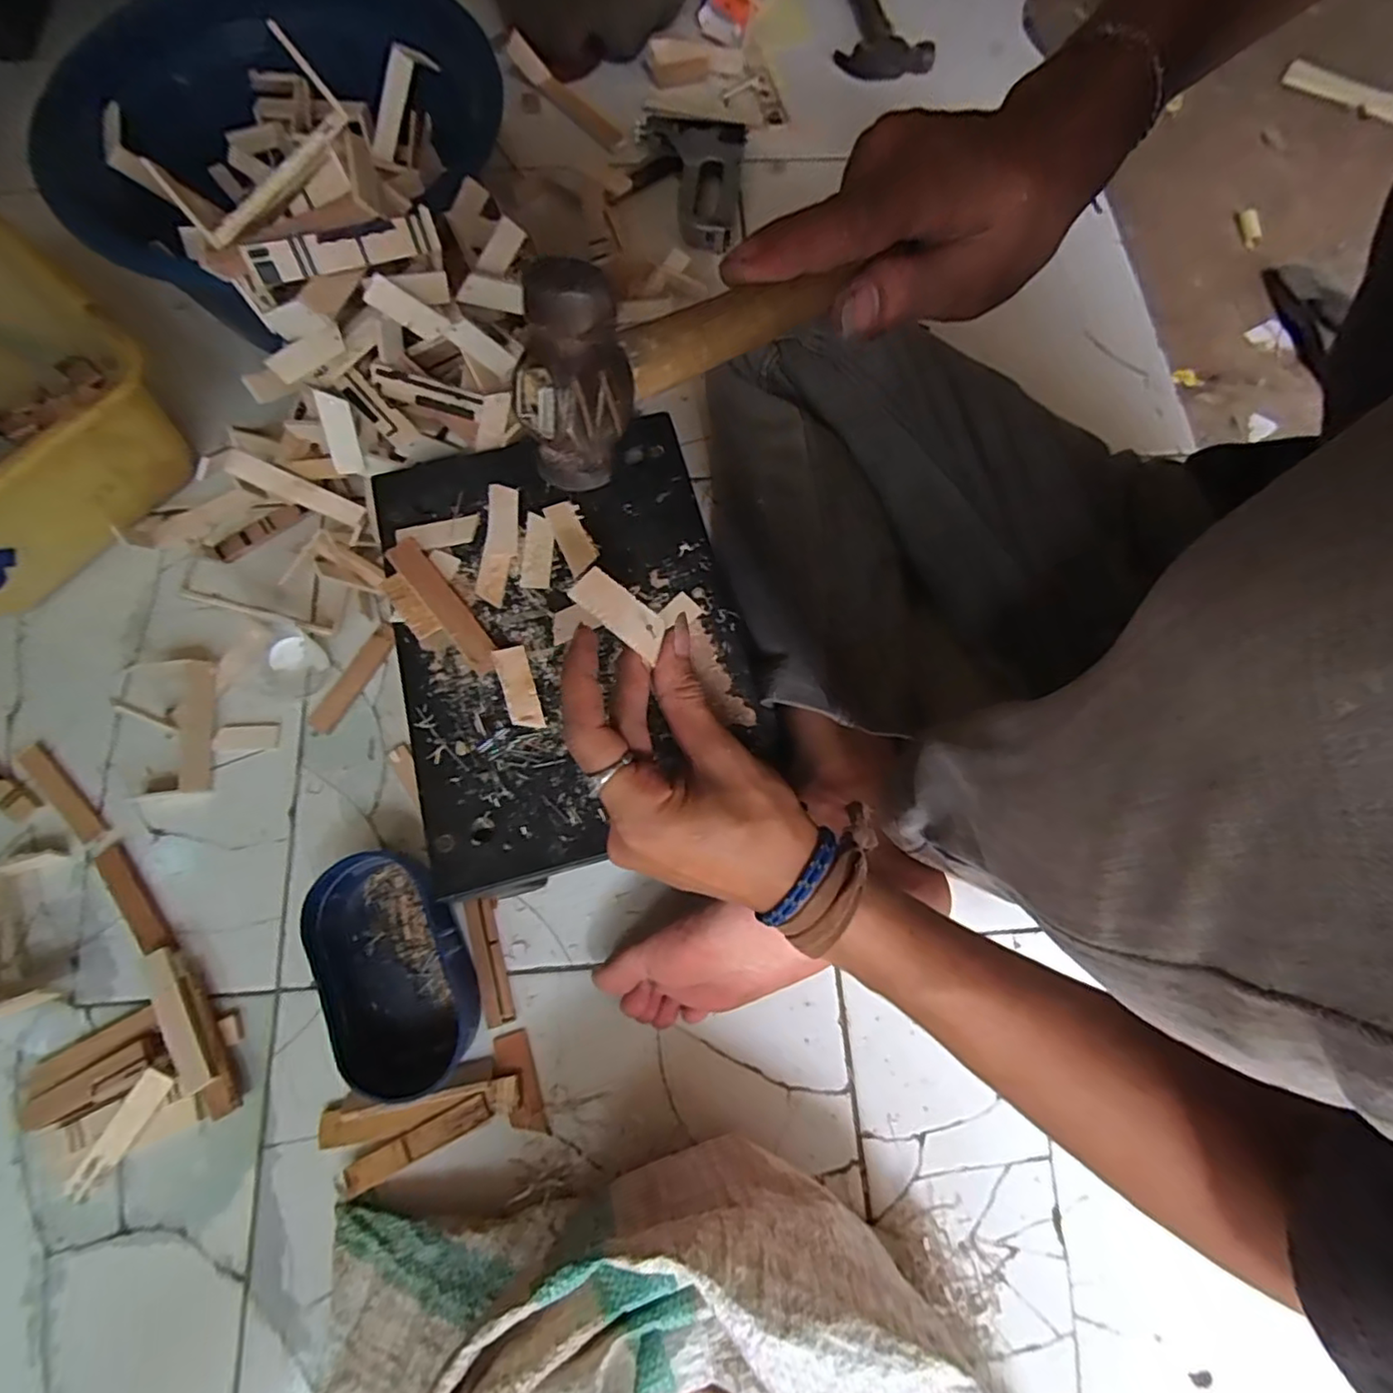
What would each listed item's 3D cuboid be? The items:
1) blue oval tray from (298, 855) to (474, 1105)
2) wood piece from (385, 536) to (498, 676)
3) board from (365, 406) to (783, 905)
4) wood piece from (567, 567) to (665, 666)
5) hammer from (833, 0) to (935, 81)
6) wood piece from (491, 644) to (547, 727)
[{"bbox_3d":[-0.207,0.186,0.442,0.106,0.038,0.157,-22,75,-7],"label":"blue oval tray"},{"bbox_3d":[-0.153,-0.056,0.392,0.020,0.008,0.099,-36,79,-28],"label":"wood piece"},{"bbox_3d":[-0.080,-0.044,0.389,0.202,0.019,0.272,-16,74,-3],"label":"board"},{"bbox_3d":[-0.034,-0.039,0.291,0.048,0.005,0.019,41,79,8],"label":"wood piece"},{"bbox_3d":[0.215,-0.853,0.784,0.108,0.031,0.284,-4,73,-1],"label":"hammer"},{"bbox_3d":[-0.104,-0.005,0.377,0.019,0.004,0.049,-14,81,-22],"label":"wood piece"}]

